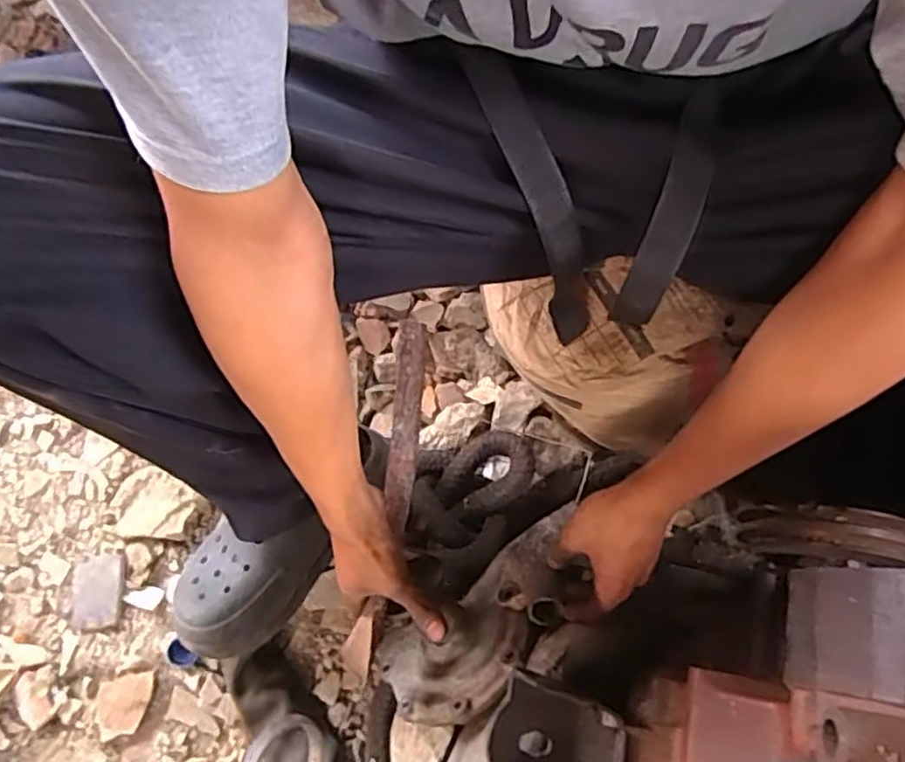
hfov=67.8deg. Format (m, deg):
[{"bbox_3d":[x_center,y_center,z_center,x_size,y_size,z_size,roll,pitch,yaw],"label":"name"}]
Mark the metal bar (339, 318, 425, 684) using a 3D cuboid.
[{"bbox_3d":[-0.055,0.101,0.585,0.033,0.024,0.305,10,88,4],"label":"metal bar"}]

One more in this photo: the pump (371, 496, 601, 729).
[{"bbox_3d":[0.040,0.226,0.623,0.219,0.129,0.090,-40,118,-4],"label":"pump"}]

